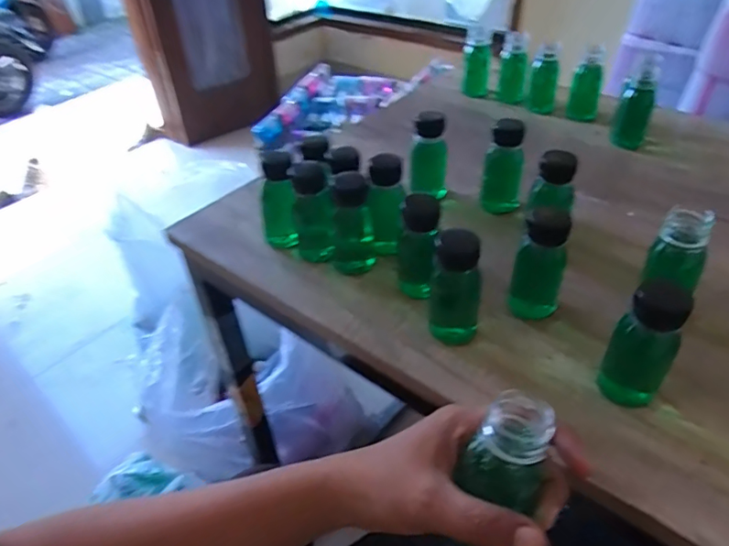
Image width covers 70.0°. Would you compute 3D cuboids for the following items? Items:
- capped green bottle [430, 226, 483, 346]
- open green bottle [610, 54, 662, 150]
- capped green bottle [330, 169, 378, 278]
[{"bbox_3d":[0.071,0.014,0.399,0.036,0.098,0.031,9,42,13],"label":"capped green bottle"},{"bbox_3d":[0.327,-0.203,0.624,0.036,0.098,0.035,18,45,22],"label":"open green bottle"},{"bbox_3d":[-0.011,-0.047,0.481,0.038,0.095,0.039,-1,41,2],"label":"capped green bottle"}]

